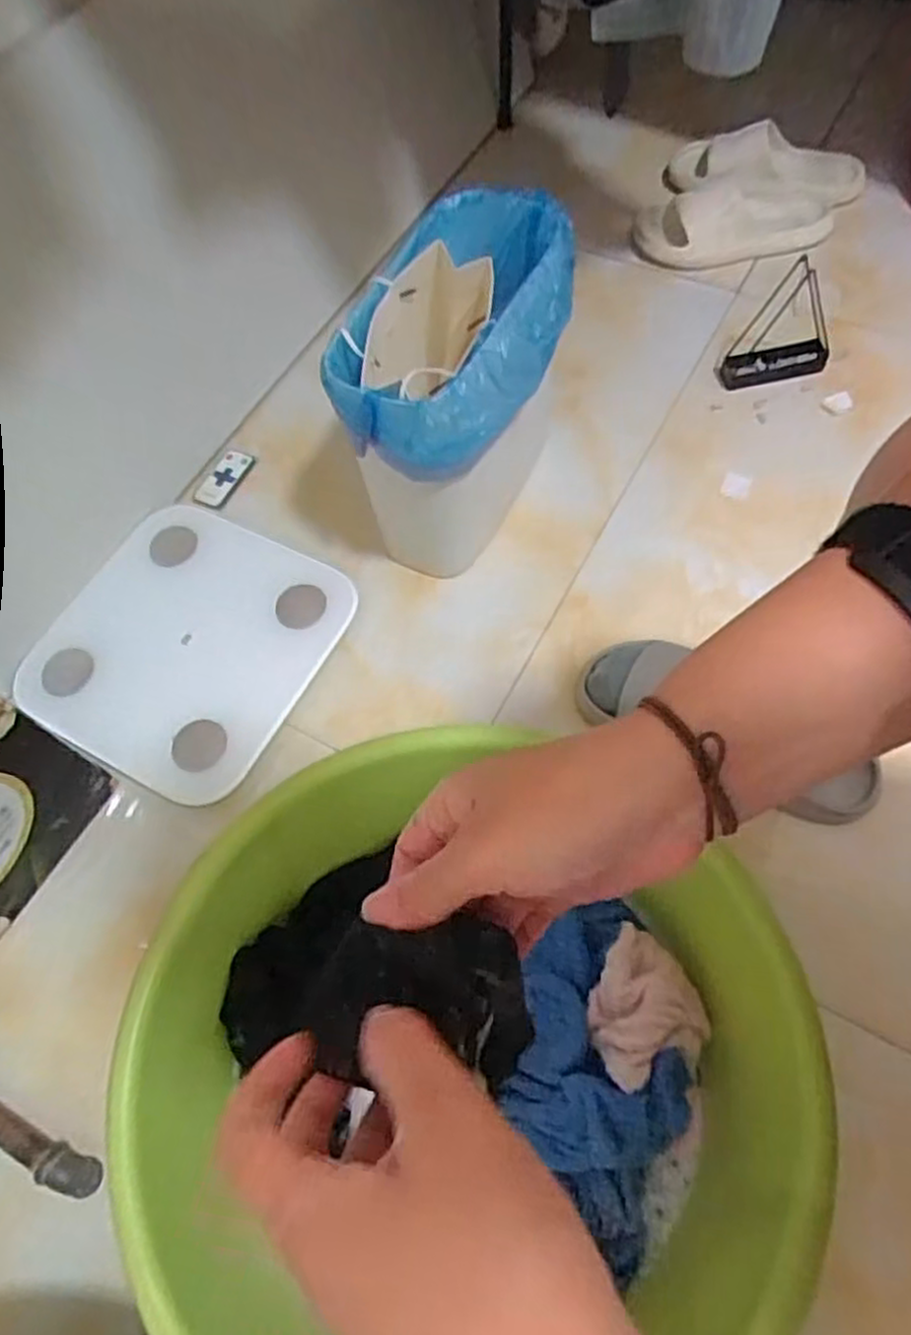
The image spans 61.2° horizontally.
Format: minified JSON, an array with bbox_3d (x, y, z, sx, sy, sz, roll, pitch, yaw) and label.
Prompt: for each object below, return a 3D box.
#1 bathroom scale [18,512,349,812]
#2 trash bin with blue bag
[{"bbox_3d":[-0.287,-0.029,0.825,0.281,0.021,0.295,27,69,17],"label":"bathroom scale"},{"bbox_3d":[0.011,-0.263,0.796,0.167,0.289,0.288,15,66,13],"label":"trash bin with blue bag"}]

